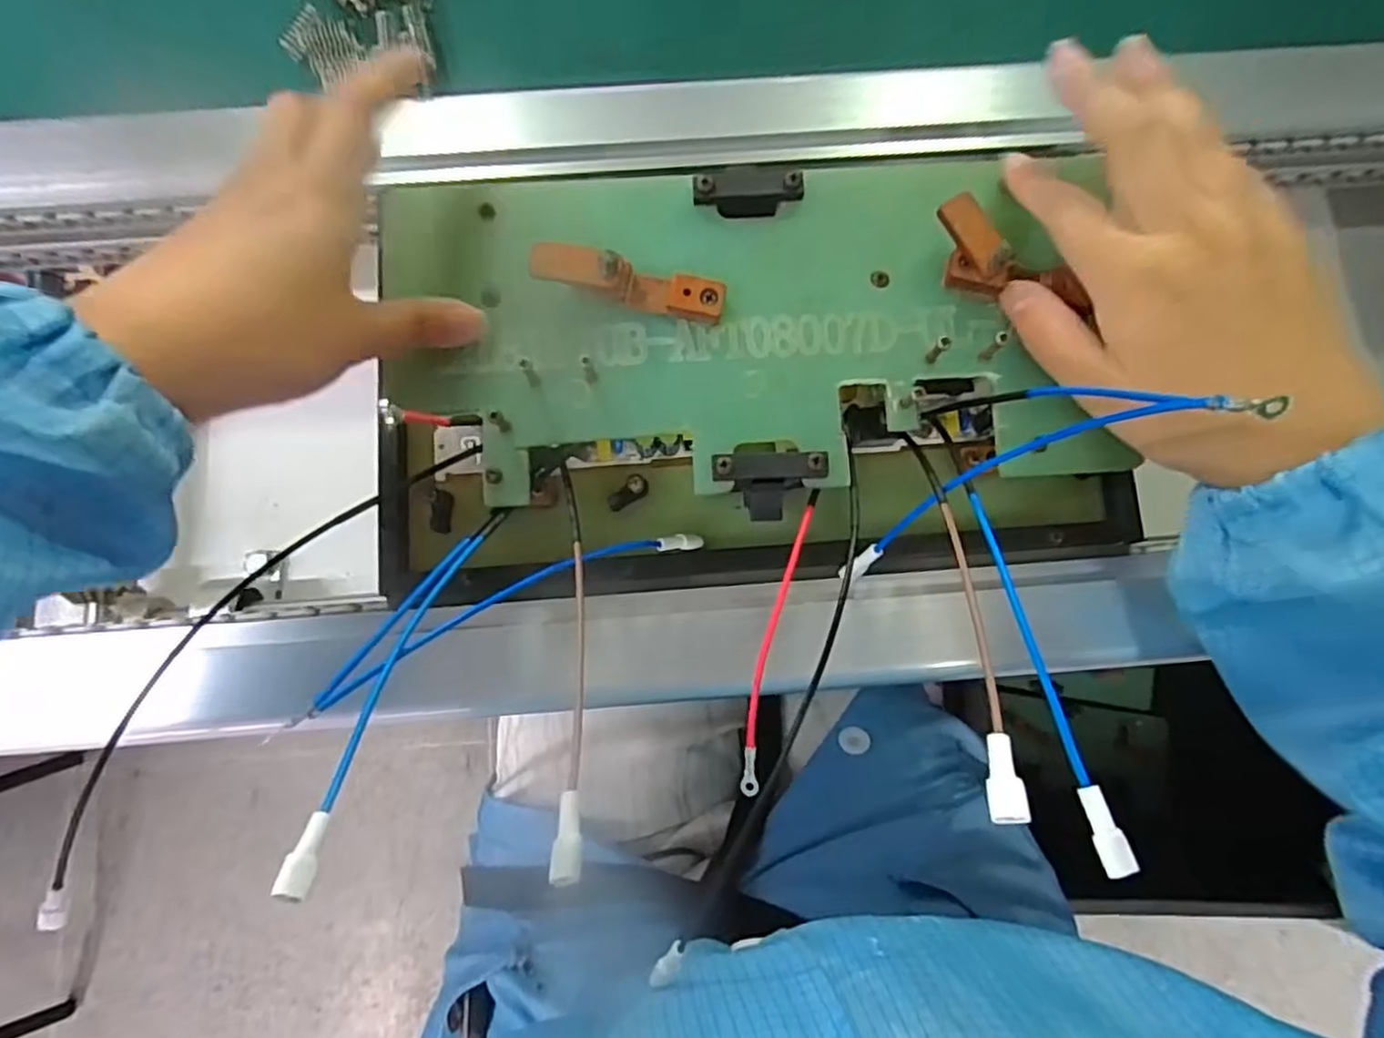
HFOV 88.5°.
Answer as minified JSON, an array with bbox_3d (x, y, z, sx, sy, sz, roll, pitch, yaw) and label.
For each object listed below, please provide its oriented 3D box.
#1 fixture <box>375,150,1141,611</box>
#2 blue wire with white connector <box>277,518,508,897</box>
[{"bbox_3d":[0.018,-0.059,0.296,0.283,0.049,0.175,-3,90,3],"label":"fixture"},{"bbox_3d":[-0.093,0.047,0.231,0.015,0.007,0.144,10,43,2],"label":"blue wire with white connector"}]

